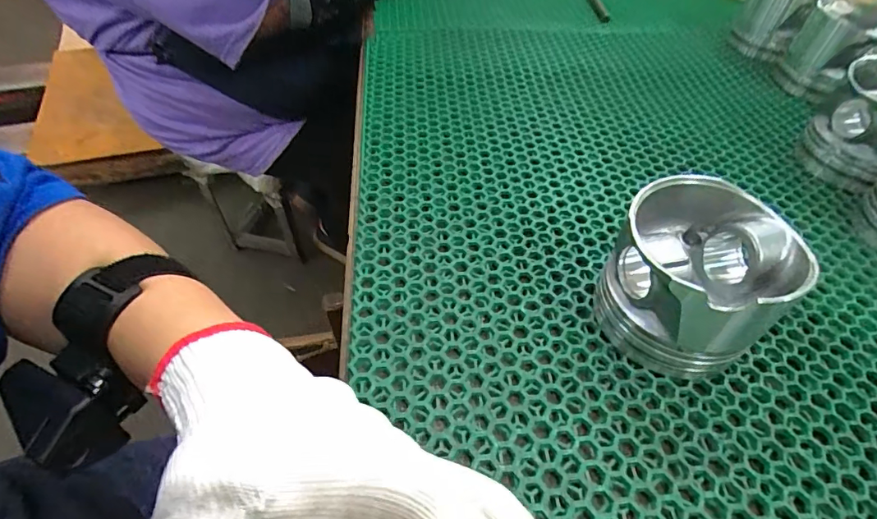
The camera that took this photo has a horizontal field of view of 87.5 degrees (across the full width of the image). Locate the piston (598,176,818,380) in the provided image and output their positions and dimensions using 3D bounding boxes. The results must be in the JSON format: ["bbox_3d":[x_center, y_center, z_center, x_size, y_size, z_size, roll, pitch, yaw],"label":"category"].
[{"bbox_3d":[0.143,0.011,0.260,0.088,0.075,0.084,0,48,0],"label":"piston"}]

